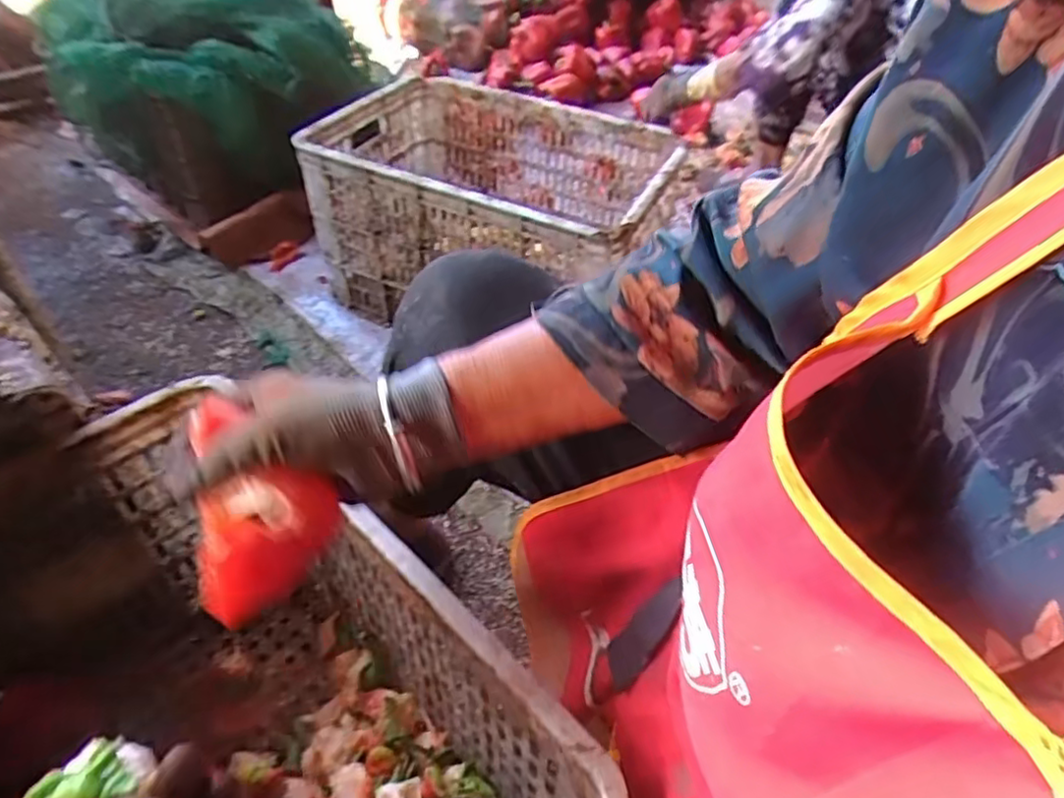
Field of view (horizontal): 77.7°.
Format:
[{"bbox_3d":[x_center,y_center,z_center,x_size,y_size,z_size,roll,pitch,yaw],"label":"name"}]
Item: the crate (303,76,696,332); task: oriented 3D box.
[{"bbox_3d":[-0.061,-0.311,1.096,0.502,0.269,0.387,23,48,18],"label":"crate"}]

